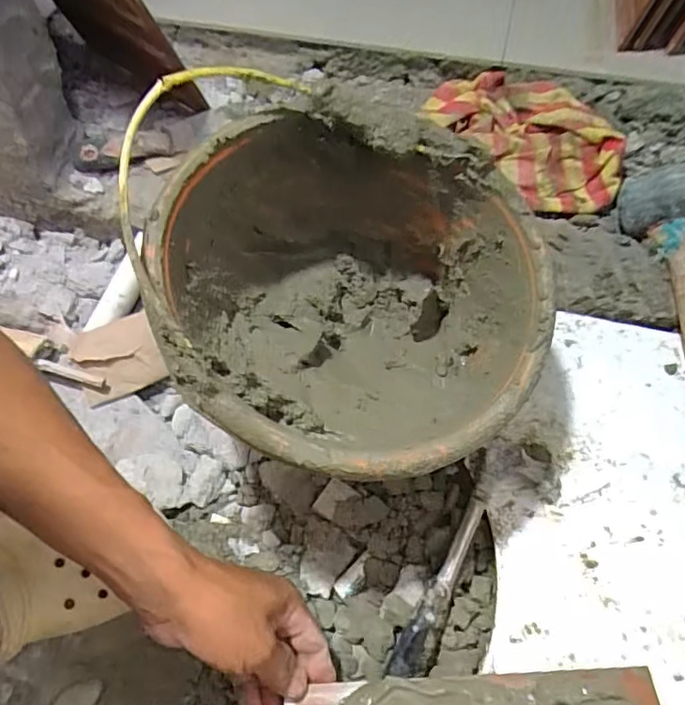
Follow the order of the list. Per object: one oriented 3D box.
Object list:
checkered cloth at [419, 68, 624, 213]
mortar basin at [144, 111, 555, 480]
[{"bbox_3d":[0.202,-0.251,0.614,0.141,0.043,0.244,-35,67,-18],"label":"checkered cloth"},{"bbox_3d":[0.006,-0.026,0.421,0.249,0.170,0.265,0,61,0],"label":"mortar basin"}]

